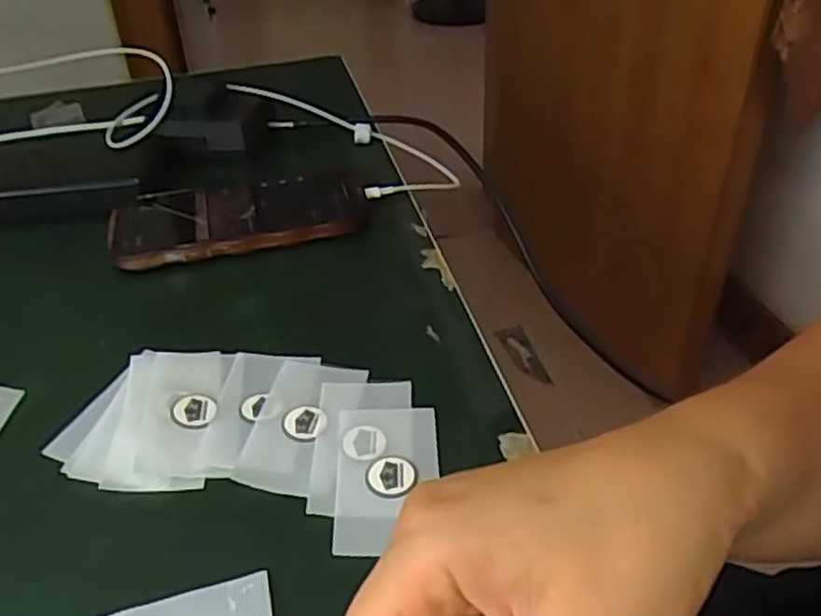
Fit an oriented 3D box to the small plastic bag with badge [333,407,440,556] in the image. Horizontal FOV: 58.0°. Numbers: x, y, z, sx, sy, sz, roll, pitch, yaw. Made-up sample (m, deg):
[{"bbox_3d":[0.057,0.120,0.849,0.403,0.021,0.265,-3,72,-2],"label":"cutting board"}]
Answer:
[{"bbox_3d":[-0.009,0.065,0.294,0.041,0.004,0.070,-4,37,0],"label":"small plastic bag with badge"}]

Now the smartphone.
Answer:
[{"bbox_3d":[-0.106,-0.056,0.459,0.151,0.013,0.074,-9,37,-8],"label":"smartphone"}]

